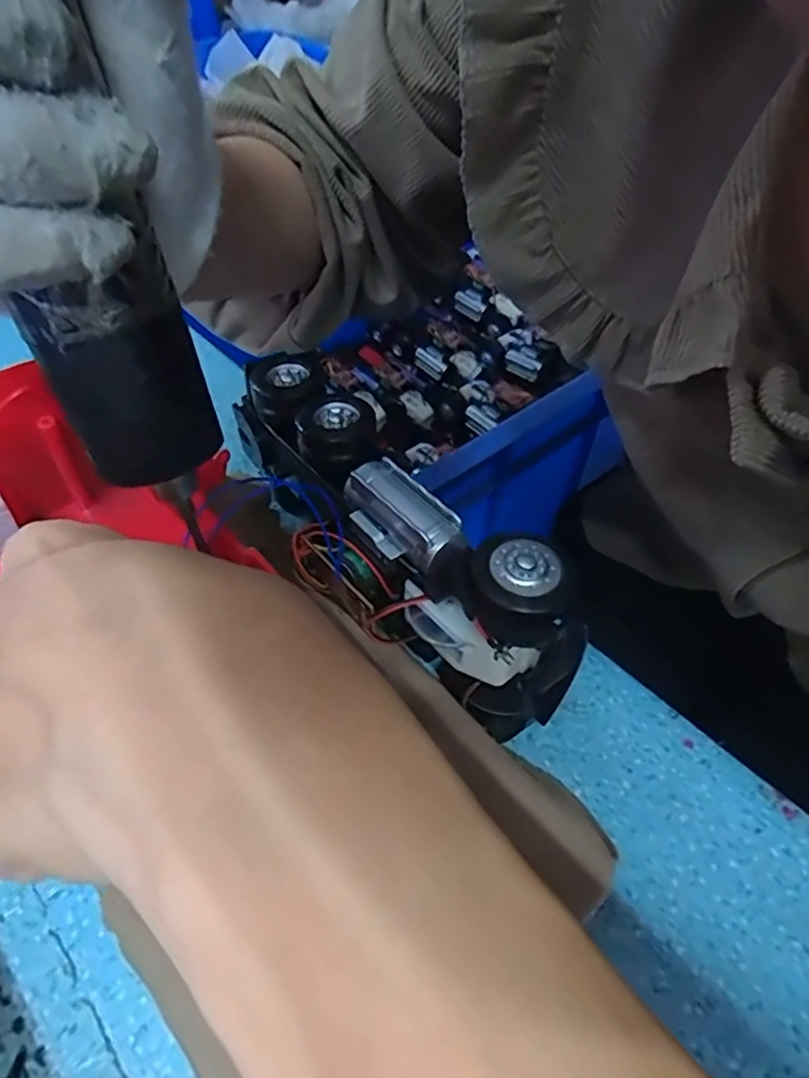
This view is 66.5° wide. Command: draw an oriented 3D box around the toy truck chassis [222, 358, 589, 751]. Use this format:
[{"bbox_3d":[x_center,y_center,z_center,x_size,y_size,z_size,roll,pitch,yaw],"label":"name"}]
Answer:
[{"bbox_3d":[-0.014,0.001,0.255,0.056,0.079,0.190,-31,57,-24],"label":"toy truck chassis"}]

